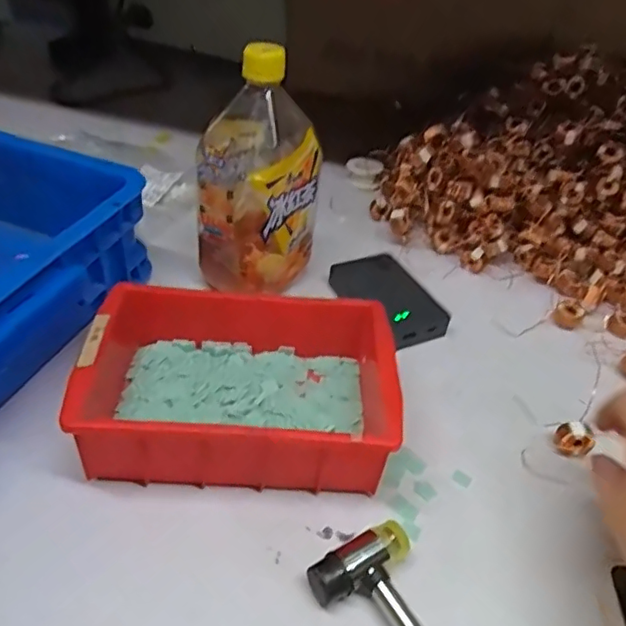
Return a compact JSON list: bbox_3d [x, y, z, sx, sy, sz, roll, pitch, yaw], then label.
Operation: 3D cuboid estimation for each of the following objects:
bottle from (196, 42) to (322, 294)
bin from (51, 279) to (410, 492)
[{"bbox_3d":[-0.049,-0.114,0.474,0.076,0.187,0.088,33,47,26],"label":"bottle"},{"bbox_3d":[-0.048,0.052,0.404,0.202,0.074,0.134,3,41,-5],"label":"bin"}]

